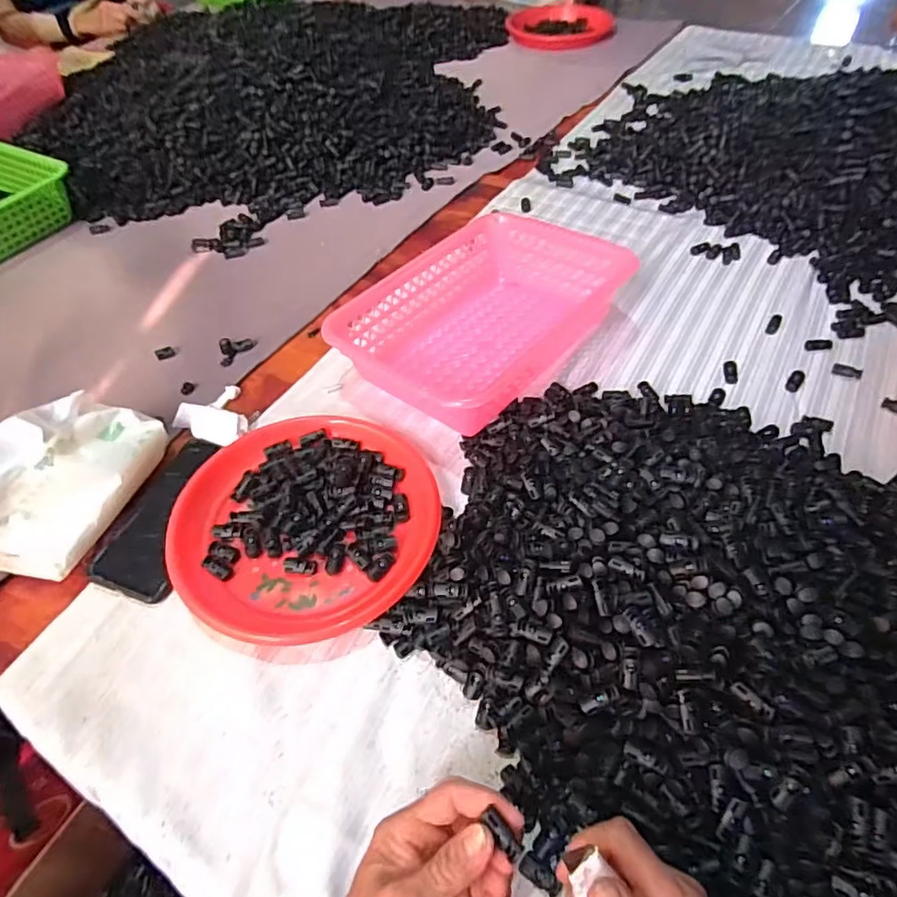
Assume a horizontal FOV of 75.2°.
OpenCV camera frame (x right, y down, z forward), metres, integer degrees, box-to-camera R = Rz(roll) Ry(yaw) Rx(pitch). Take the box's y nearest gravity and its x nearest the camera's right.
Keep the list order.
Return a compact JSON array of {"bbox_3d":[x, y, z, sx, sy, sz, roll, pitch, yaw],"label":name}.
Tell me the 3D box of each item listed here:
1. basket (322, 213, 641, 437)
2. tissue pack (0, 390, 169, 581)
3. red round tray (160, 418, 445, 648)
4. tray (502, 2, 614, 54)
[{"bbox_3d":[0.034,-0.145,0.645,0.206,0.071,0.292,35,61,27],"label":"basket"},{"bbox_3d":[-0.342,0.019,0.509,0.088,0.086,0.166,11,53,12],"label":"tissue pack"},{"bbox_3d":[-0.126,0.058,0.523,0.221,0.028,0.221,-2,51,2],"label":"red round tray"},{"bbox_3d":[0.260,-0.987,1.358,0.230,0.033,0.230,-2,51,2],"label":"tray"}]

